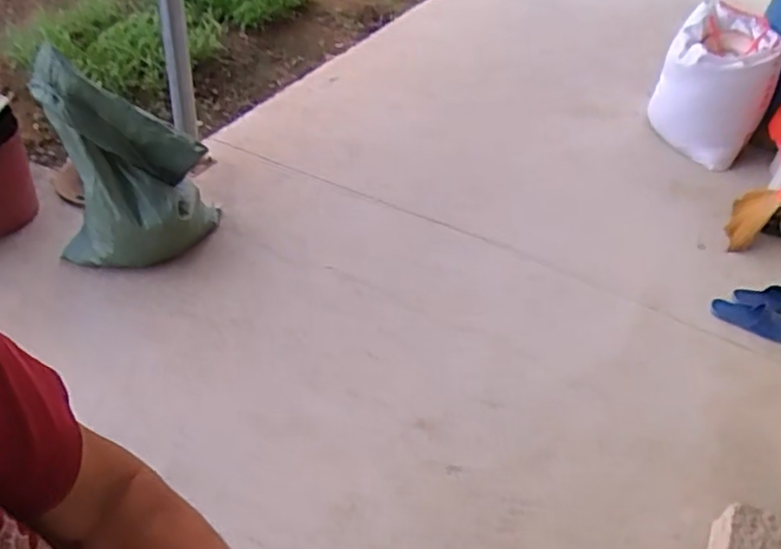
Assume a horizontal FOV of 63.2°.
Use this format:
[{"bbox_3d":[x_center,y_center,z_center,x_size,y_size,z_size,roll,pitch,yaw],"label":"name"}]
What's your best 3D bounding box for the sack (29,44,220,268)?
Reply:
[{"bbox_3d":[-0.701,-0.267,1.747,0.424,0.520,0.246,-12,45,-21],"label":"sack"}]

